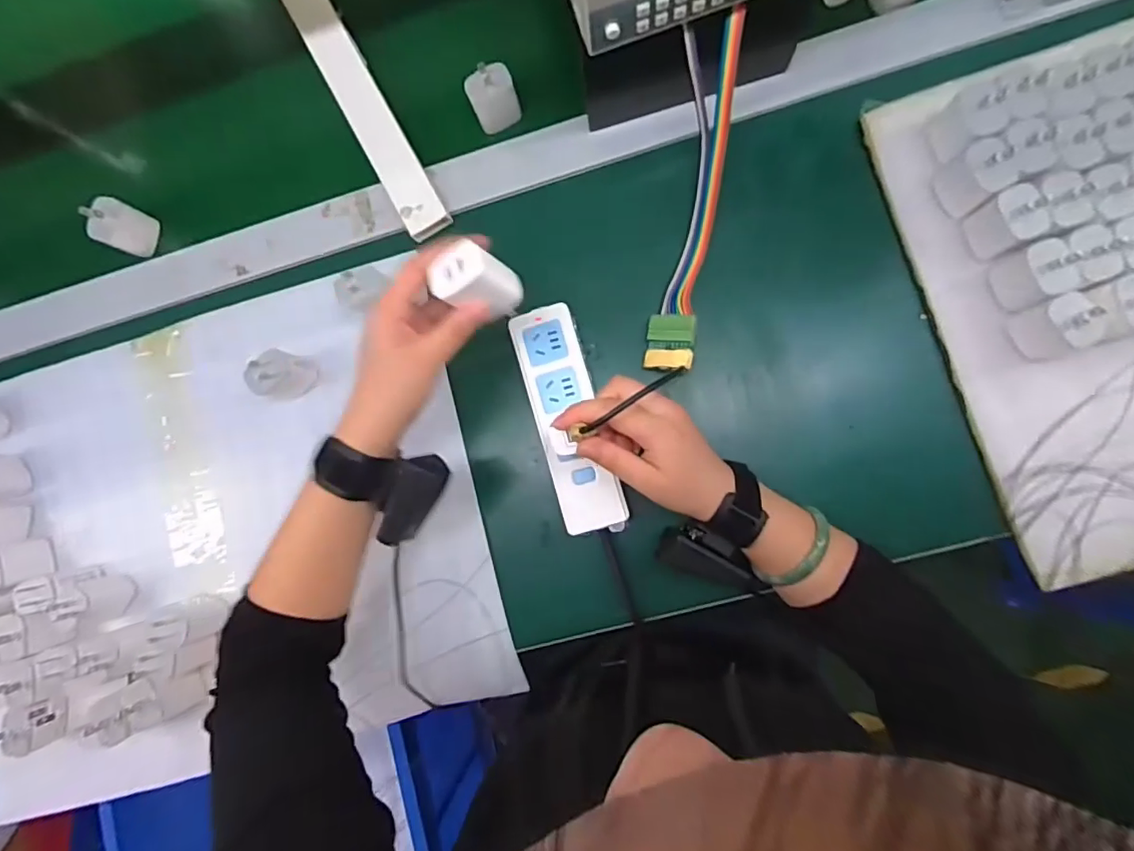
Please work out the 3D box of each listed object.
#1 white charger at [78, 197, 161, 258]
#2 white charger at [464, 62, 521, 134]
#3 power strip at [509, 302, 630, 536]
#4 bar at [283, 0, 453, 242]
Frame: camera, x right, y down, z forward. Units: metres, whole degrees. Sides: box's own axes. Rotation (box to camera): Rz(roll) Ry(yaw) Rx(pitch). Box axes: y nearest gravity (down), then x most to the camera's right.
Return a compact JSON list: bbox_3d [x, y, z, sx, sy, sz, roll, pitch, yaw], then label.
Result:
[{"bbox_3d":[-0.429,-0.192,0.535,0.032,0.055,0.041,23,90,7],"label":"white charger"},{"bbox_3d":[-0.065,-0.296,0.503,0.040,0.048,0.030,-19,85,5],"label":"white charger"},{"bbox_3d":[0.002,-0.005,0.480,0.055,0.026,0.193,-15,85,6],"label":"power strip"},{"bbox_3d":[-0.260,-0.426,0.541,0.040,0.027,0.569,-29,84,4],"label":"bar"}]

